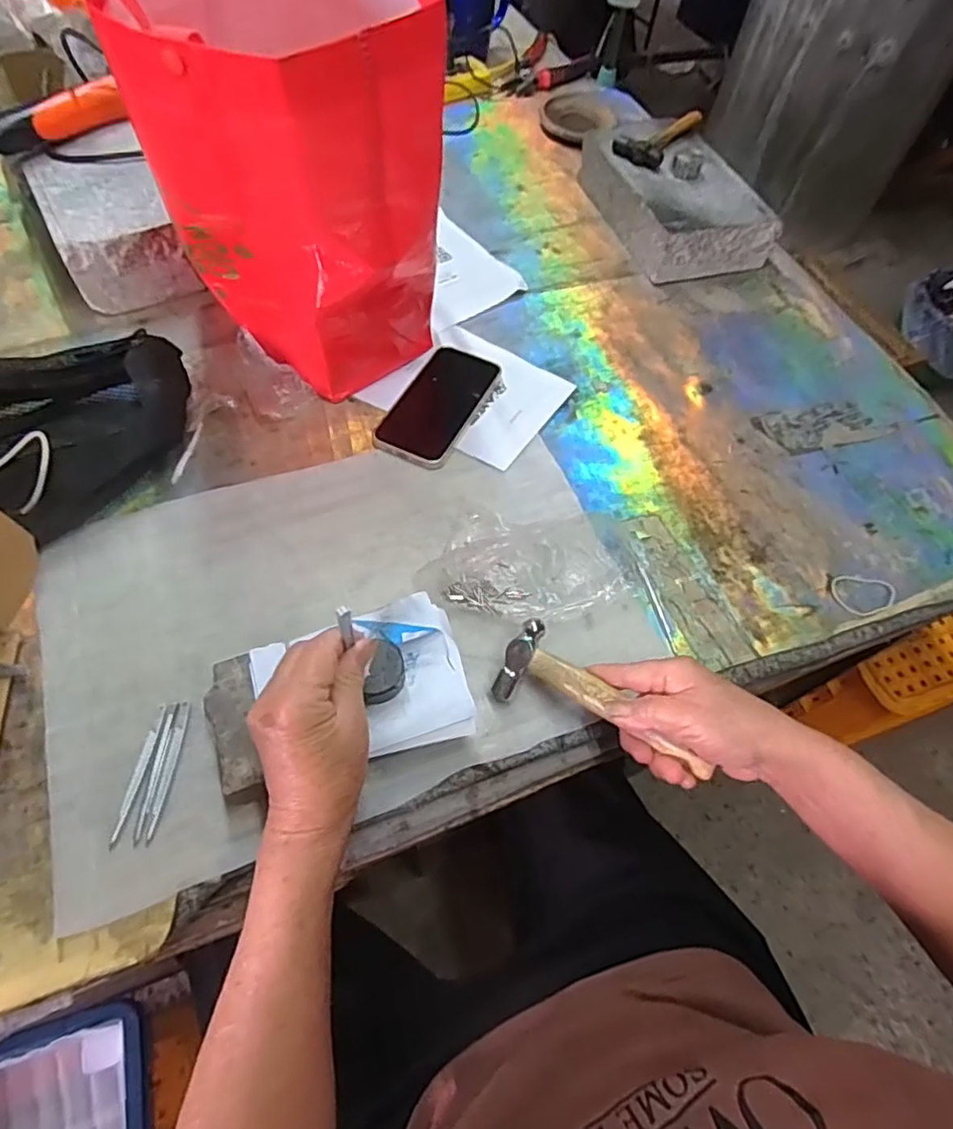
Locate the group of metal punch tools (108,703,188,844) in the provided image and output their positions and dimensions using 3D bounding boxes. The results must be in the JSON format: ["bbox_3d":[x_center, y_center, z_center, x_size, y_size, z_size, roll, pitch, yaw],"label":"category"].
[{"bbox_3d":[-0.221,0.141,0.417,0.025,0.004,0.094,6,59,-1],"label":"group of metal punch tools"}]

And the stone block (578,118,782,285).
[{"bbox_3d":[0.245,-0.465,0.768,0.154,0.079,0.245,-16,62,-14],"label":"stone block"}]

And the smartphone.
[{"bbox_3d":[-0.037,-0.158,0.601,0.076,0.011,0.154,24,60,10],"label":"smartphone"}]

